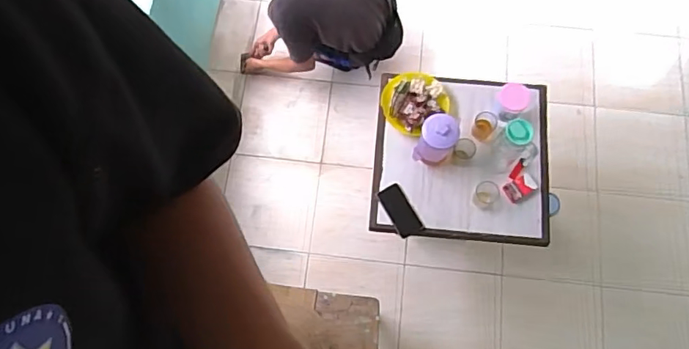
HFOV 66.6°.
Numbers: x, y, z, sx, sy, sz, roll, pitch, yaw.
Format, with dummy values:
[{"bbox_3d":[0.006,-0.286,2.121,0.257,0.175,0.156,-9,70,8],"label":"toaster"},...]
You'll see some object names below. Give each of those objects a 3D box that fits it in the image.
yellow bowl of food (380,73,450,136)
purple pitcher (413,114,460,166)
[{"bbox_3d":[0.215,-0.236,1.664,0.194,0.042,0.191,0,73,0],"label":"yellow bowl of food"},{"bbox_3d":[0.271,-0.096,1.536,0.108,0.164,0.089,15,73,5],"label":"purple pitcher"}]

